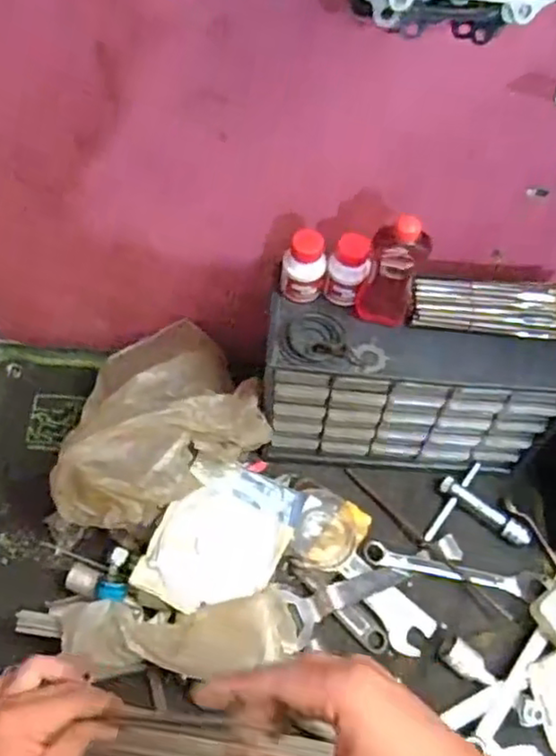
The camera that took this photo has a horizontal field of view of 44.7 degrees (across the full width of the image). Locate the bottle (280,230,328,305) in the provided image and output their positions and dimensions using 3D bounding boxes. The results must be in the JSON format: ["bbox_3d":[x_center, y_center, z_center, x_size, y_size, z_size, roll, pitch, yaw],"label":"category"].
[{"bbox_3d":[0.024,-0.101,0.621,0.040,0.064,0.032,7,60,0],"label":"bottle"}]

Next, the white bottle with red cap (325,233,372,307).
[{"bbox_3d":[0.064,-0.097,0.623,0.037,0.068,0.032,8,60,0],"label":"white bottle with red cap"}]

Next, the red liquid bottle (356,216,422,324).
[{"bbox_3d":[0.103,-0.095,0.591,0.045,0.120,0.032,20,60,7],"label":"red liquid bottle"}]

